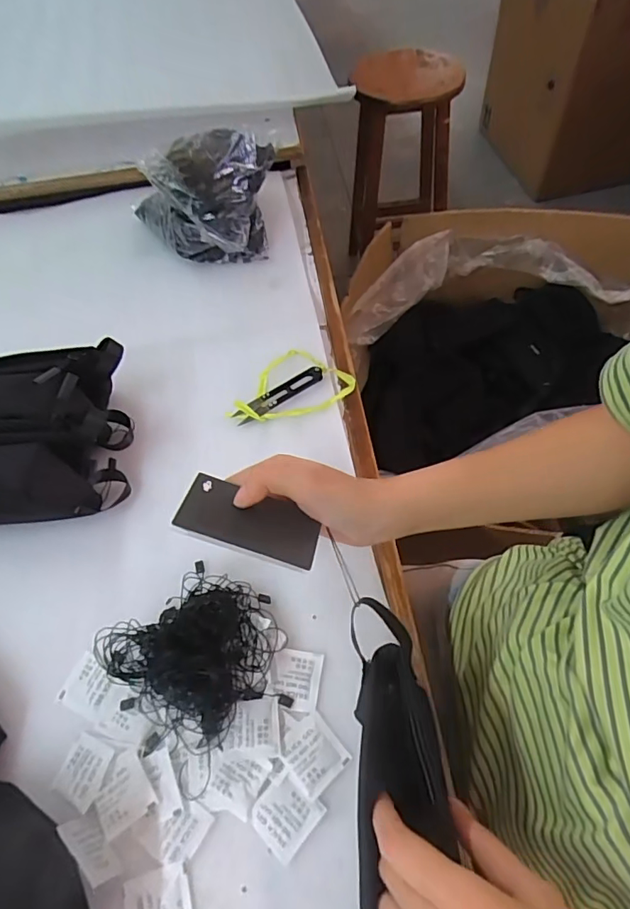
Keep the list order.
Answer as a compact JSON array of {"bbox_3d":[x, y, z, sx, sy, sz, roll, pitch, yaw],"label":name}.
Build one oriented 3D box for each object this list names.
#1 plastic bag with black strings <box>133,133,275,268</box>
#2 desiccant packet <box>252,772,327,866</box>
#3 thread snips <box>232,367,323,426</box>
[{"bbox_3d":[-0.134,-0.306,0.626,0.180,0.120,0.129,-11,58,-3],"label":"plastic bag with black strings"},{"bbox_3d":[-0.019,0.239,0.341,0.038,0.004,0.038,36,67,23],"label":"desiccant packet"},{"bbox_3d":[-0.036,-0.061,0.527,0.101,0.015,0.025,-31,61,-15],"label":"thread snips"}]

